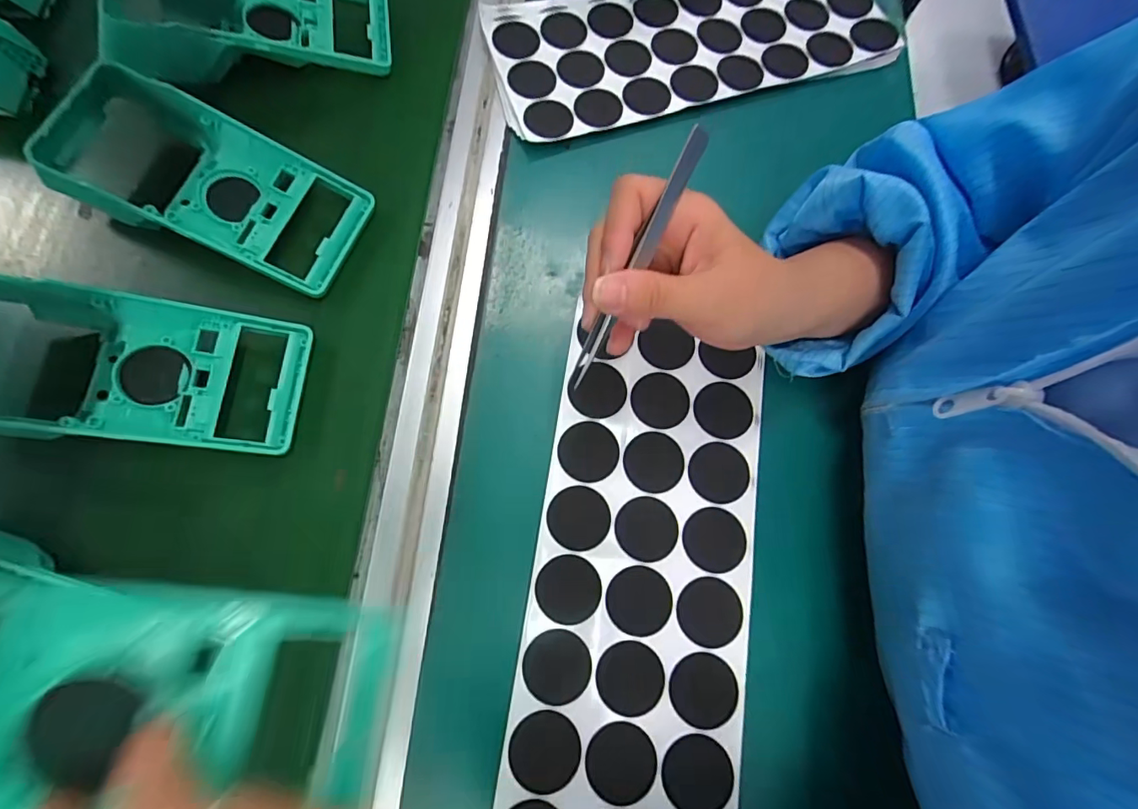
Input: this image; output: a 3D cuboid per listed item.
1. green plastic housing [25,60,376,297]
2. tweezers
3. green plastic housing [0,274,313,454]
[{"bbox_3d":[-0.218,-0.136,0.311,0.167,0.049,0.086,17,73,4],"label":"green plastic housing"},{"bbox_3d":[0.030,-0.063,0.230,0.009,0.008,0.123,27,104,7],"label":"tweezers"},{"bbox_3d":[-0.254,-0.022,0.277,0.189,0.049,0.088,7,73,0],"label":"green plastic housing"}]

